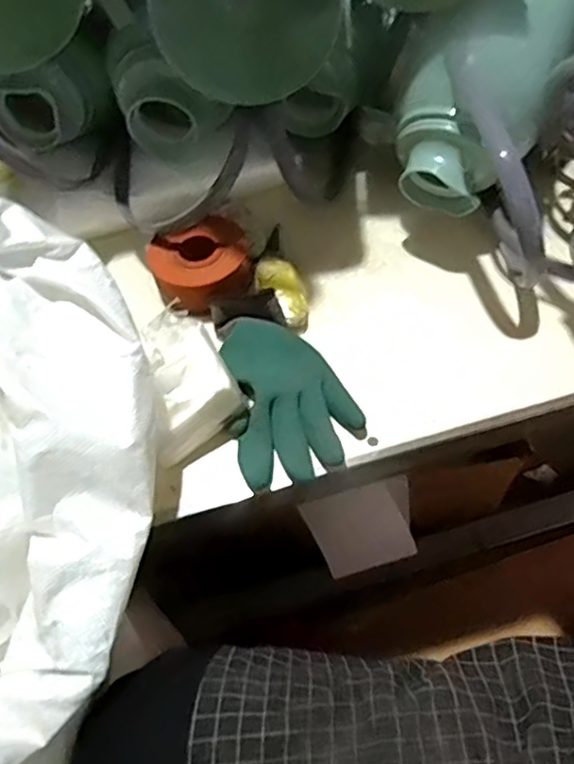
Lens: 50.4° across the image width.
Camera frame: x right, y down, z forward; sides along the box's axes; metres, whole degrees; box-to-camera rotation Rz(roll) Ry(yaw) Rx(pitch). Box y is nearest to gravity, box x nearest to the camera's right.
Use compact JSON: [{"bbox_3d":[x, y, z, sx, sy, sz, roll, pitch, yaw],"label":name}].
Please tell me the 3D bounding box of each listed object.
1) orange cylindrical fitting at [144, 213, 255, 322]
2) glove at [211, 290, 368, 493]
[{"bbox_3d":[-0.083,-0.113,0.618,0.096,0.045,0.100,-2,57,3],"label":"orange cylindrical fitting"},{"bbox_3d":[-0.010,-0.001,0.549,0.106,0.027,0.188,-20,57,-8],"label":"glove"}]

